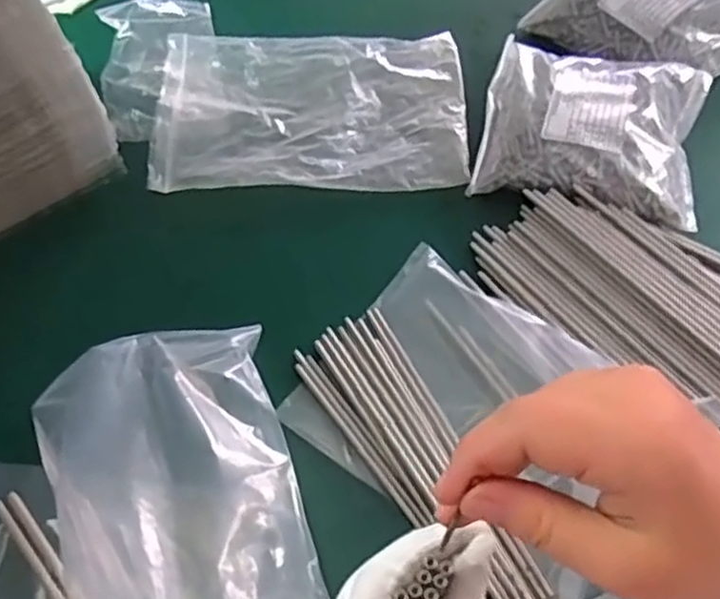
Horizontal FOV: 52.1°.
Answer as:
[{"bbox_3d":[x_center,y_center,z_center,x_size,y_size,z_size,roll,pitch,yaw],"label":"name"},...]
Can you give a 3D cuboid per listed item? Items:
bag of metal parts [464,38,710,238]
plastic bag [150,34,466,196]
[{"bbox_3d":[0.213,-0.164,0.666,0.191,0.032,0.177,13,62,7],"label":"bag of metal parts"},{"bbox_3d":[-0.046,-0.185,0.708,0.286,0.024,0.179,0,61,0],"label":"plastic bag"}]

